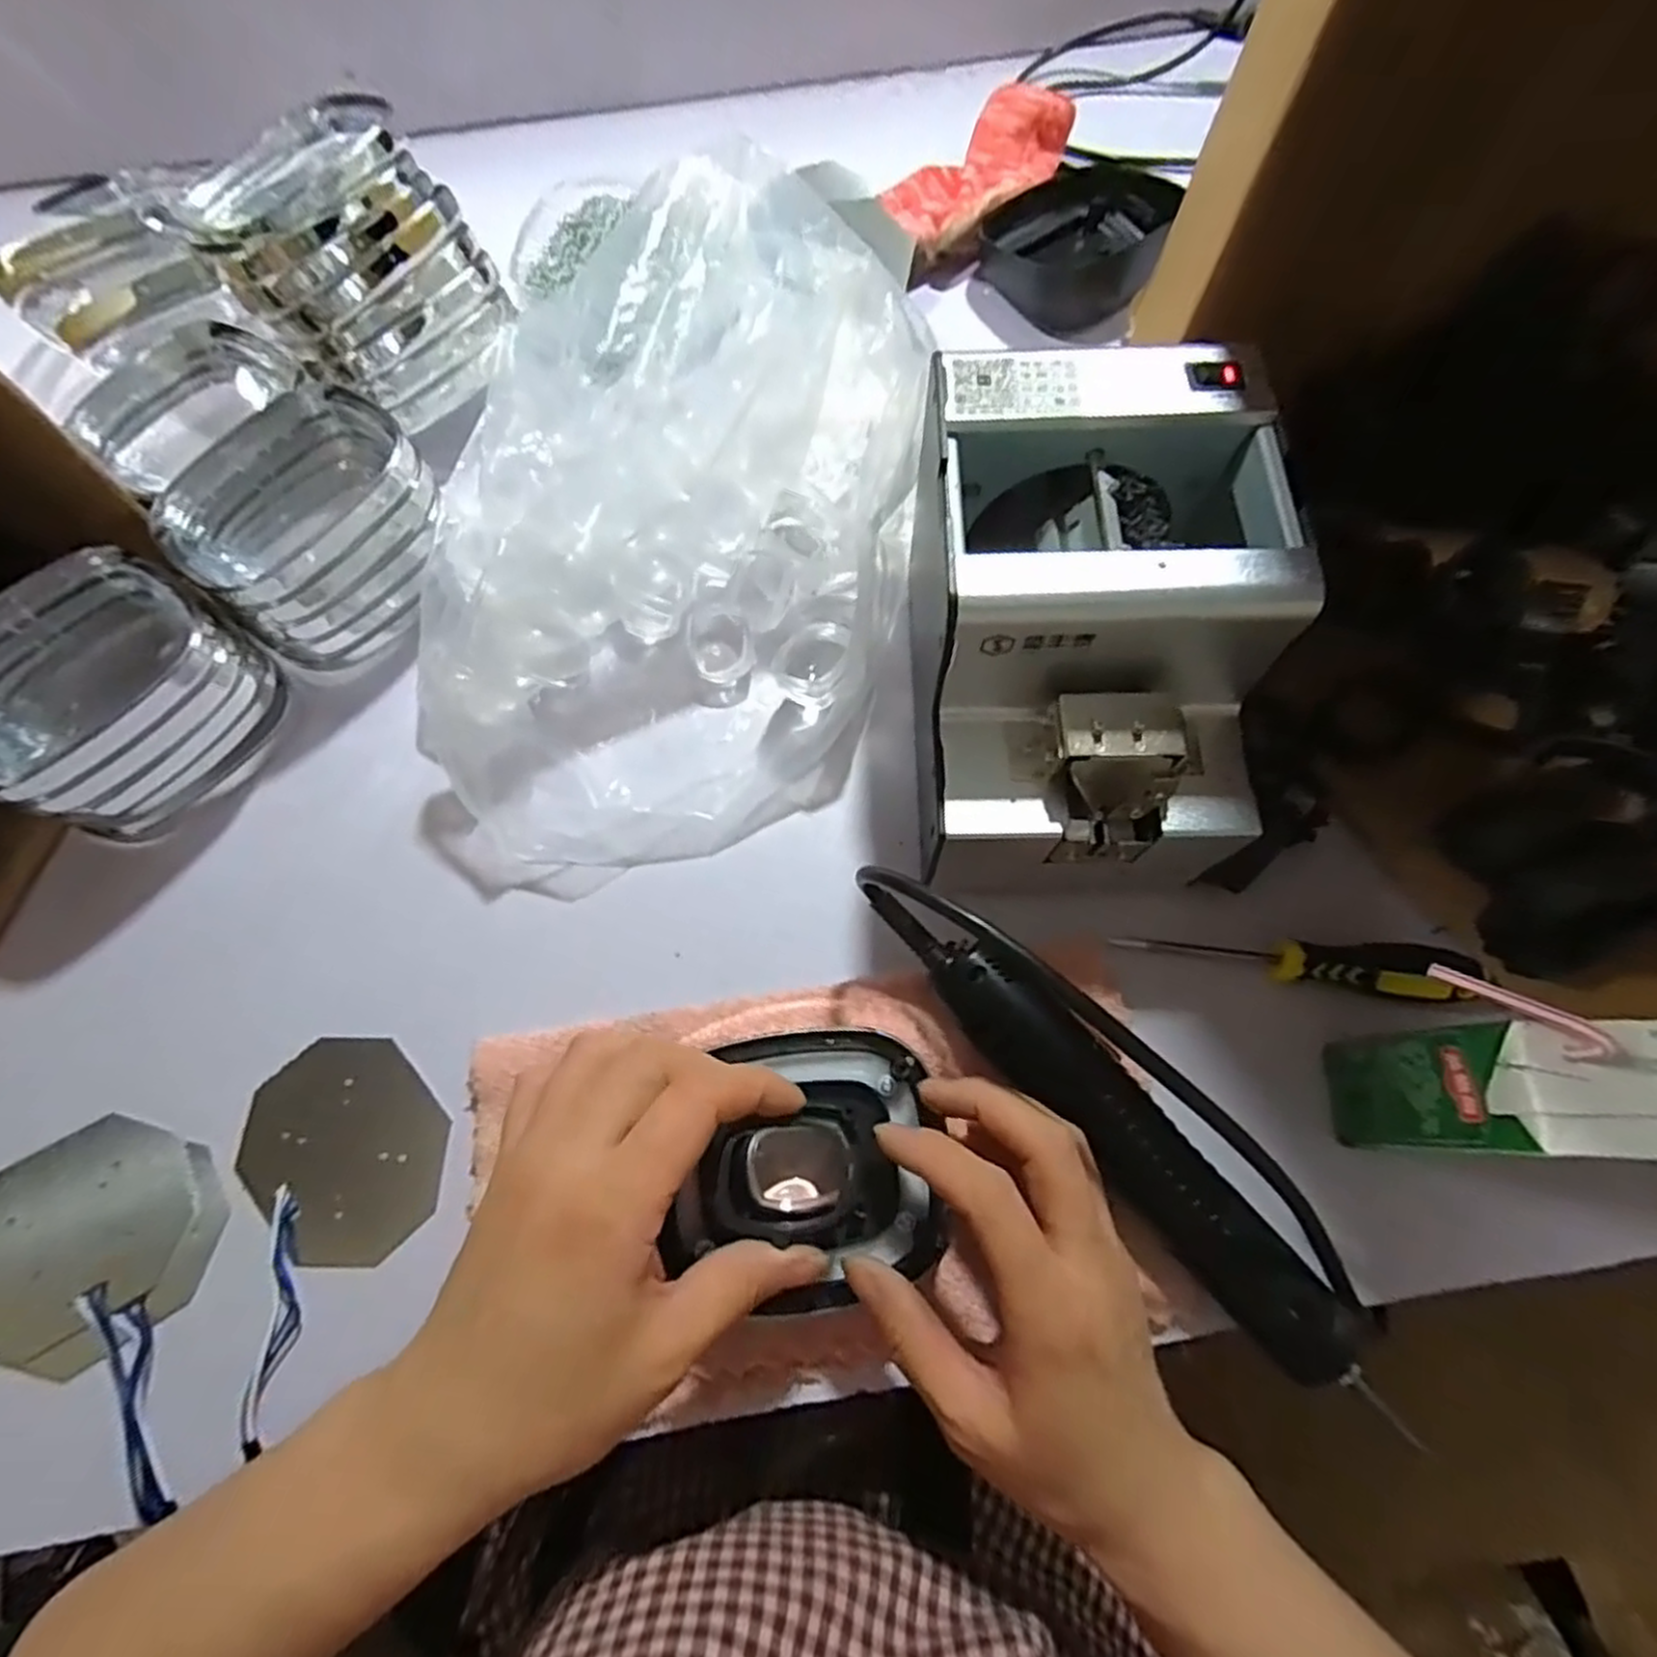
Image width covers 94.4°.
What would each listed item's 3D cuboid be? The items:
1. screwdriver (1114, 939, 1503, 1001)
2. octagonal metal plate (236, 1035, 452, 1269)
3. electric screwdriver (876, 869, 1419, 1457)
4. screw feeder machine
[{"bbox_3d":[0.209,0.057,0.342,0.150,0.019,0.027,6,70,5],"label":"screwdriver"},{"bbox_3d":[-0.214,0.141,0.341,0.095,0.004,0.078,42,77,16],"label":"octagonal metal plate"},{"bbox_3d":[0.110,0.105,0.308,0.046,0.050,0.241,-41,73,-12],"label":"electric screwdriver"},{"bbox_3d":[0.104,-0.079,0.317,0.122,0.118,0.174,-3,70,1],"label":"screw feeder machine"}]

